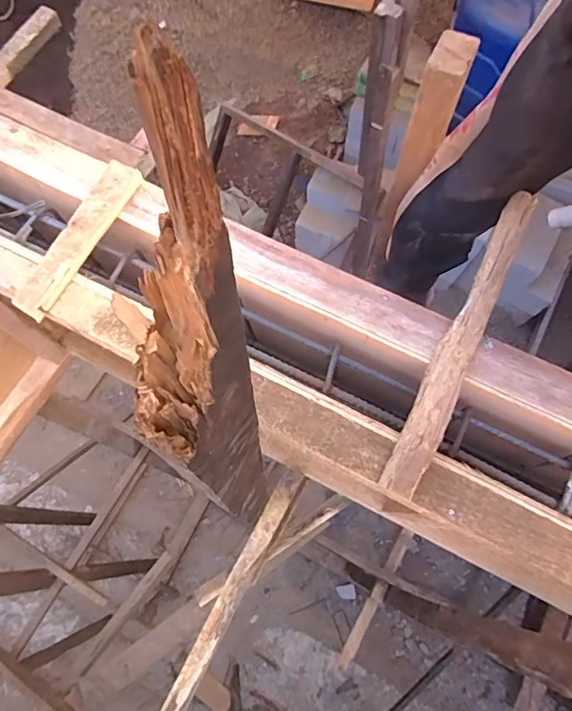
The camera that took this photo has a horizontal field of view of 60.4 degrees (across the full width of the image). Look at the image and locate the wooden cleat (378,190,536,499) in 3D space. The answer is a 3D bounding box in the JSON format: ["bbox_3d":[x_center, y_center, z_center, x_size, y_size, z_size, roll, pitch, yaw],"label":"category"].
[{"bbox_3d":[0.222,-0.028,0.612,0.044,0.020,0.427,26,74,9],"label":"wooden cleat"}]

